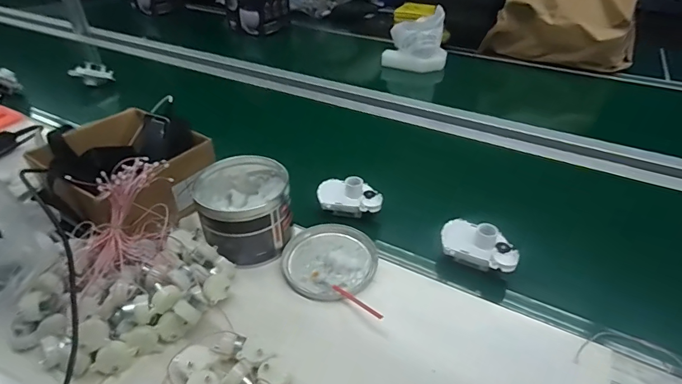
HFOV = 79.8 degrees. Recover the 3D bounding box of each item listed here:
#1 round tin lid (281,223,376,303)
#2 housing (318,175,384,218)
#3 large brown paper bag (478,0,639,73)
[{"bbox_3d":[-0.016,0.091,0.573,0.126,0.019,0.127,0,37,0],"label":"round tin lid"},{"bbox_3d":[0.015,0.007,0.648,0.105,0.046,0.058,6,37,7],"label":"housing"},{"bbox_3d":[0.640,-0.515,1.152,0.389,0.264,0.214,17,40,20],"label":"large brown paper bag"}]

